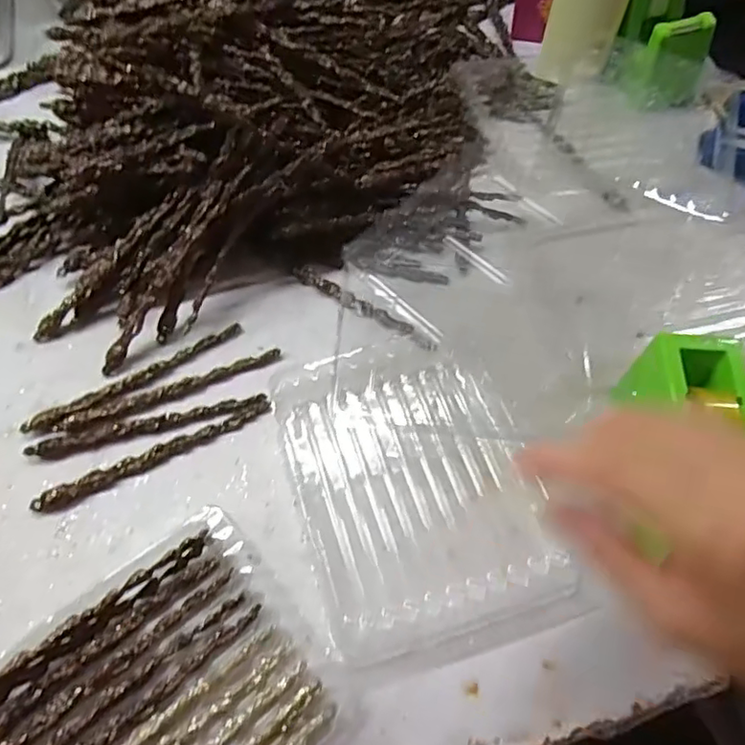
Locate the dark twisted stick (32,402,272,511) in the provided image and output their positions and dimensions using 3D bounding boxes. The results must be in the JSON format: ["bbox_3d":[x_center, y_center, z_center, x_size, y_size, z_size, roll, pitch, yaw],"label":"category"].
[{"bbox_3d":[-0.138,0.052,0.388,0.150,0.005,0.012,-24,64,-14],"label":"dark twisted stick"}]

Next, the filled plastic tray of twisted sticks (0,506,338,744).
[{"bbox_3d":[-0.120,0.172,0.311,0.172,0.027,0.147,-38,68,-20],"label":"filled plastic tray of twisted sticks"}]

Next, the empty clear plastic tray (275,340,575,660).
[{"bbox_3d":[0.026,0.067,0.370,0.144,0.021,0.175,-13,61,-9],"label":"empty clear plastic tray"}]

